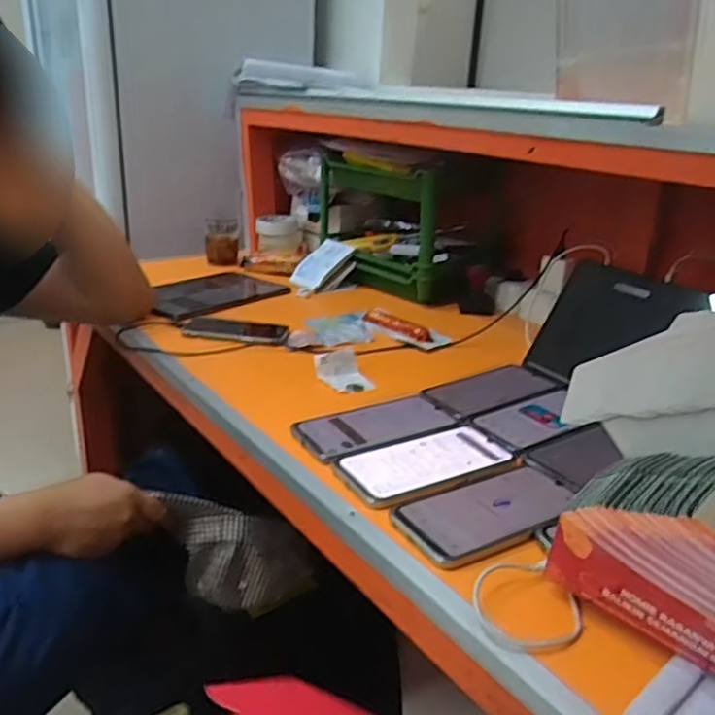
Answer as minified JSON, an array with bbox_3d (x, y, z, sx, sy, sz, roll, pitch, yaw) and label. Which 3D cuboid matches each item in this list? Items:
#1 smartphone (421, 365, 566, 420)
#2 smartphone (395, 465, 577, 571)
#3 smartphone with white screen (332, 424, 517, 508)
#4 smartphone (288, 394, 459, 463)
[{"bbox_3d":[0.165,0.037,0.811,0.184,0.005,0.083,-12,27,-32],"label":"smartphone"},{"bbox_3d":[0.113,0.130,0.565,0.163,0.015,0.084,-11,26,-30],"label":"smartphone"},{"bbox_3d":[0.068,0.100,0.637,0.172,0.007,0.085,-11,27,-31],"label":"smartphone with white screen"},{"bbox_3d":[0.018,0.068,0.704,0.172,0.005,0.088,-12,27,-32],"label":"smartphone"}]

